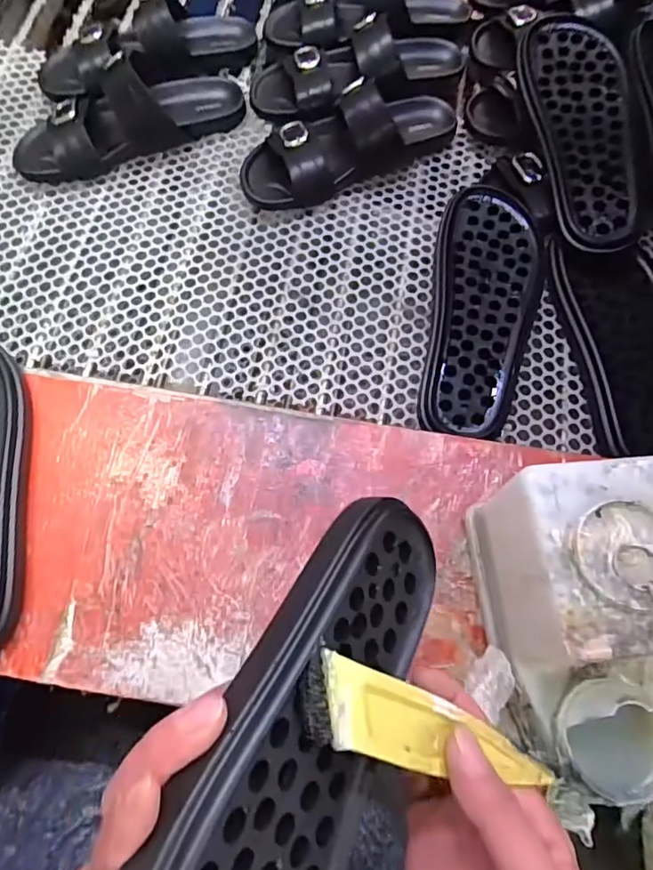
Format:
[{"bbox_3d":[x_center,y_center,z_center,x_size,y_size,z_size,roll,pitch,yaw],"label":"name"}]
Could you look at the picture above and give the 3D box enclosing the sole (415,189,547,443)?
[{"bbox_3d":[0.152,-0.122,0.526,0.100,0.025,0.259,10,70,2],"label":"sole"}]

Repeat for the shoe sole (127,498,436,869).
[{"bbox_3d":[-0.013,0.135,0.231,0.024,0.107,0.256,-8,43,40],"label":"shoe sole"}]

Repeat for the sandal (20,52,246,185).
[{"bbox_3d":[-0.223,-0.359,0.593,0.258,0.067,0.106,-22,72,-10],"label":"sandal"}]

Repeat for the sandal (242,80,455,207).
[{"bbox_3d":[0.027,-0.319,0.583,0.248,0.081,0.084,-23,72,-10],"label":"sandal"}]

